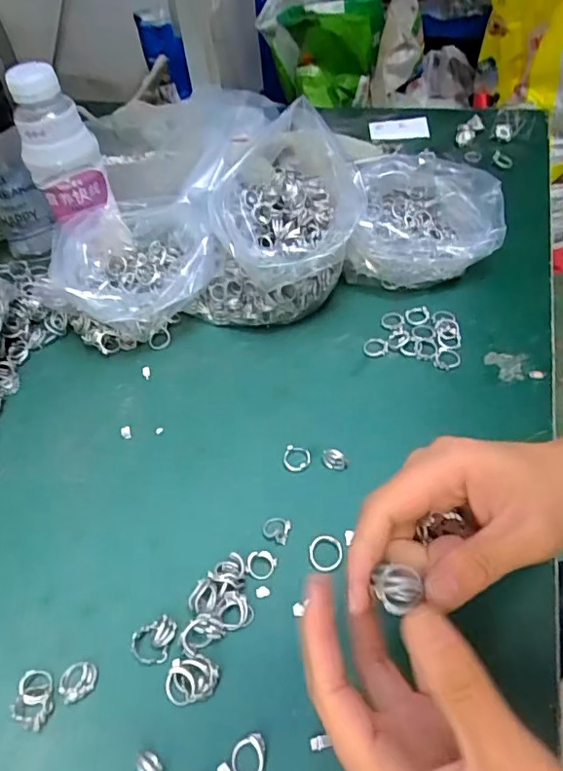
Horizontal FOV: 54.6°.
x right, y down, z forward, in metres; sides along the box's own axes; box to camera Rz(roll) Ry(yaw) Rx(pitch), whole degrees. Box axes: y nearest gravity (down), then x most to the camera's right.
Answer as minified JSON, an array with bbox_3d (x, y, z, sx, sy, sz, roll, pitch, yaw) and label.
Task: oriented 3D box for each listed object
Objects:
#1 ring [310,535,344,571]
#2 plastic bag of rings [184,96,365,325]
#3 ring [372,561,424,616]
[{"bbox_3d":[0.029,0.109,0.356,0.022,0.004,0.023,-3,50,3],"label":"ring"},{"bbox_3d":[-0.006,-0.148,0.504,0.151,0.129,0.167,-1,50,5],"label":"plastic bag of rings"},{"bbox_3d":[0.043,0.073,0.201,0.017,0.010,0.018,-3,50,3],"label":"ring"}]

